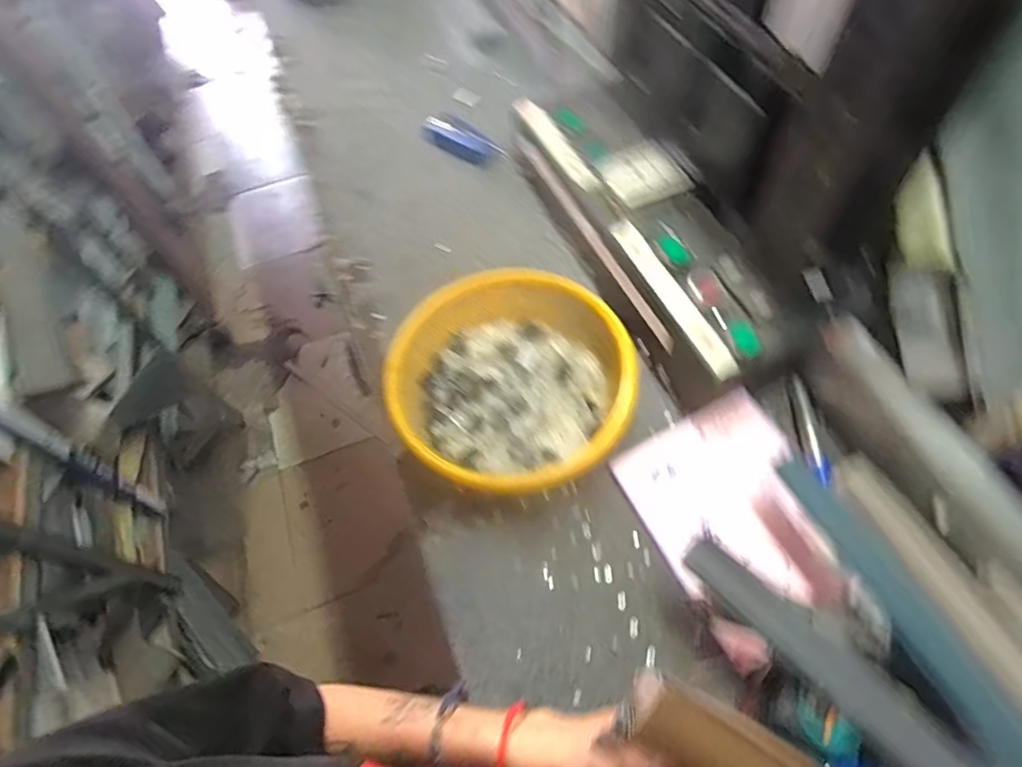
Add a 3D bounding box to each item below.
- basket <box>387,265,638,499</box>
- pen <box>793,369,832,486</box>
[{"bbox_3d":[0.000,0.004,0.560,0.218,0.093,0.220,-2,60,3],"label":"basket"},{"bbox_3d":[0.297,0.046,0.555,0.015,0.012,0.116,-1,60,3],"label":"pen"}]

